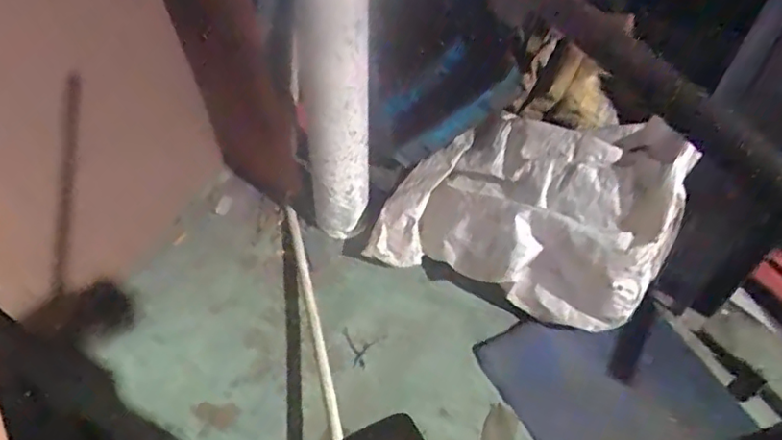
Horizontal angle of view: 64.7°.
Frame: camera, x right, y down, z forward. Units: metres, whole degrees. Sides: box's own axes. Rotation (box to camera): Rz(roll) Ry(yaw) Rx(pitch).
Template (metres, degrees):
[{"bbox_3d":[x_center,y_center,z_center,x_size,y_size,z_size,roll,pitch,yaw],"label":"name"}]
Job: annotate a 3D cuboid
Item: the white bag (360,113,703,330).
[{"bbox_3d":[0.229,-0.041,1.088,0.483,0.338,0.239,22,56,14],"label":"white bag"}]

